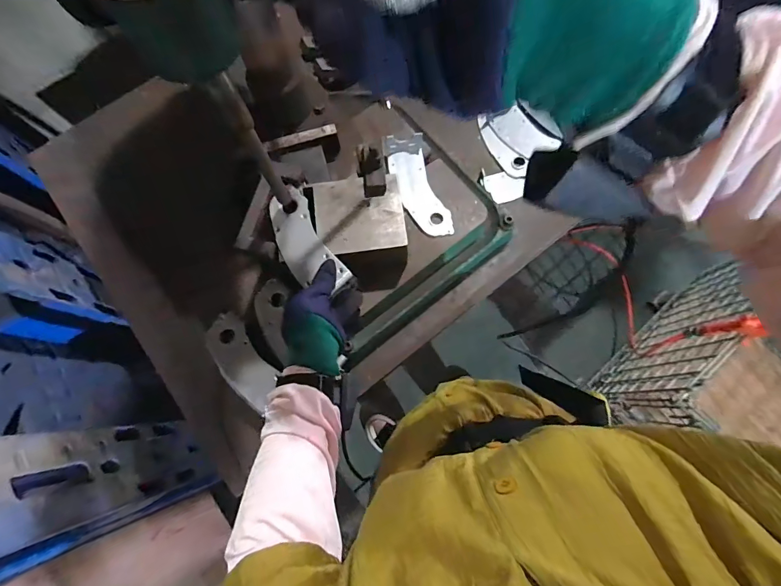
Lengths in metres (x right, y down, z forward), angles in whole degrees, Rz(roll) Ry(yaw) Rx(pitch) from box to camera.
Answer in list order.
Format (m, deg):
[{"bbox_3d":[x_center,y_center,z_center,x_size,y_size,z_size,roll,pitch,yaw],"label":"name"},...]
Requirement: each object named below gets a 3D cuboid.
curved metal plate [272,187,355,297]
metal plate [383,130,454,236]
[{"bbox_3d":[-0.122,-0.071,0.550,0.066,0.007,0.162,-30,76,-6],"label":"curved metal plate"},{"bbox_3d":[0.046,-0.178,0.649,0.068,0.023,0.182,-17,76,-3],"label":"metal plate"}]

